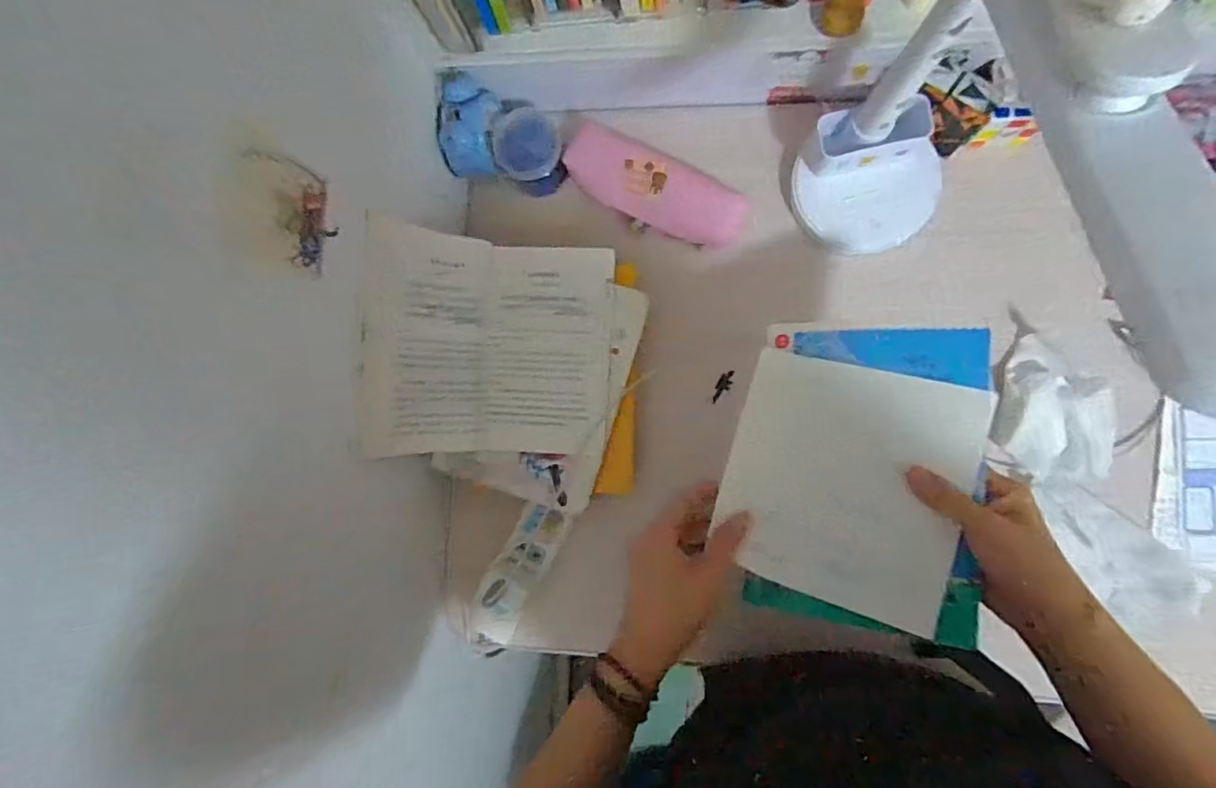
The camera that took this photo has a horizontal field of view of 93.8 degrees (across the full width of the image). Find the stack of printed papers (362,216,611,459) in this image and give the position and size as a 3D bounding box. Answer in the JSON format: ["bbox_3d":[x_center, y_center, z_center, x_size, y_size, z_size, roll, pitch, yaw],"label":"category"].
[{"bbox_3d":[-0.104,-0.045,0.521,0.220,0.057,0.198,4,88,-21],"label":"stack of printed papers"}]

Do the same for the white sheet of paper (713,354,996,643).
[{"bbox_3d":[0.182,0.064,0.441,0.169,0.016,0.181,16,82,19],"label":"white sheet of paper"}]

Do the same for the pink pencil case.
[{"bbox_3d":[0.050,-0.213,0.596,0.199,0.035,0.072,24,90,-6],"label":"pink pencil case"}]

